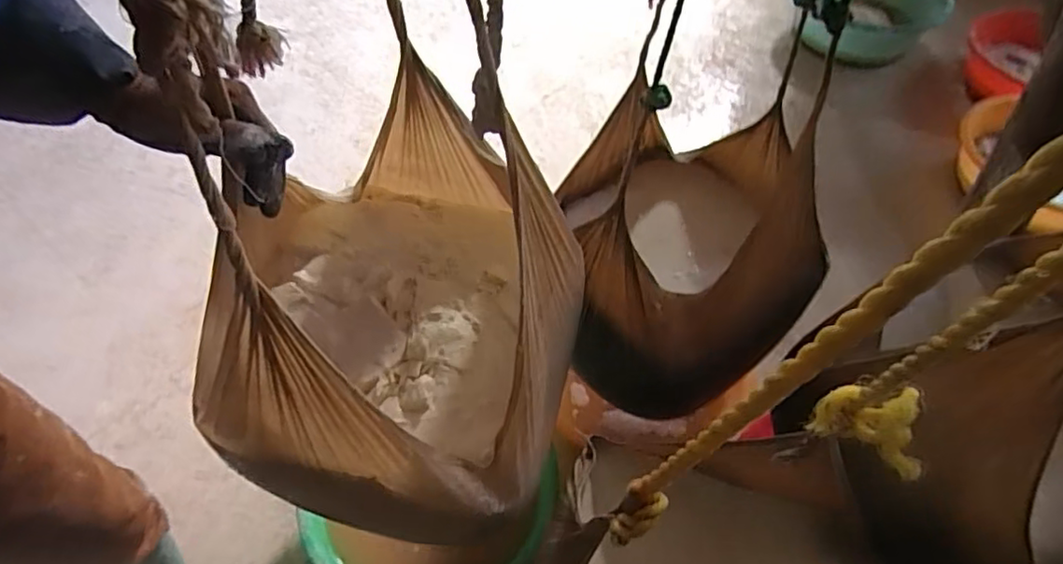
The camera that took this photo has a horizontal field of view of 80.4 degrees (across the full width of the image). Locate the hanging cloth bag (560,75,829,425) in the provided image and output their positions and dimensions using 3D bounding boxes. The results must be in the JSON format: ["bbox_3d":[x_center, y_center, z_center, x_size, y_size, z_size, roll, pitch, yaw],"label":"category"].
[{"bbox_3d":[0.178,-0.065,0.817,0.246,0.366,0.303,5,53,4],"label":"hanging cloth bag"}]

